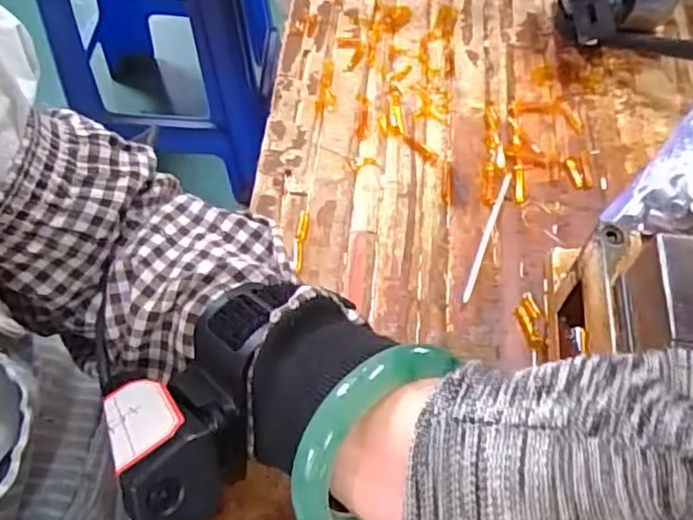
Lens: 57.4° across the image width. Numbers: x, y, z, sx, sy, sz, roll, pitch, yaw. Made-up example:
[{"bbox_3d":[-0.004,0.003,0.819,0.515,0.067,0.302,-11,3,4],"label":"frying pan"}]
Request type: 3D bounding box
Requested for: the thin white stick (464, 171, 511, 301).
[{"bbox_3d":[0.091,-0.018,0.407,0.004,0.006,0.099,20,60,10],"label":"thin white stick"}]

